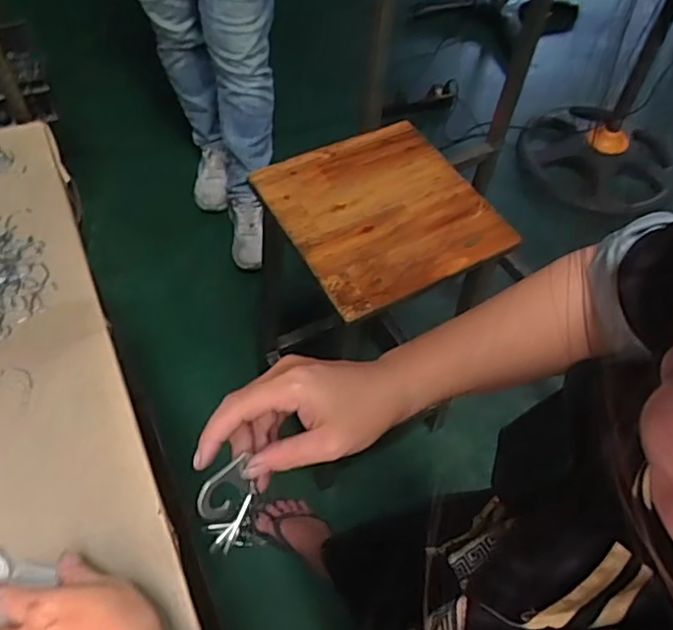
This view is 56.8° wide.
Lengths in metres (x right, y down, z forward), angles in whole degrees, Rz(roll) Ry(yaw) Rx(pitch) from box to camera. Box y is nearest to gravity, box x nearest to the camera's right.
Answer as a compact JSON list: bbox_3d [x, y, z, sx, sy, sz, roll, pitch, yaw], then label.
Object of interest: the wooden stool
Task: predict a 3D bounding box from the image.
[{"bbox_3d":[0.073,-0.015,1.124,0.314,0.509,0.338,-23,58,-19],"label":"wooden stool"}]

